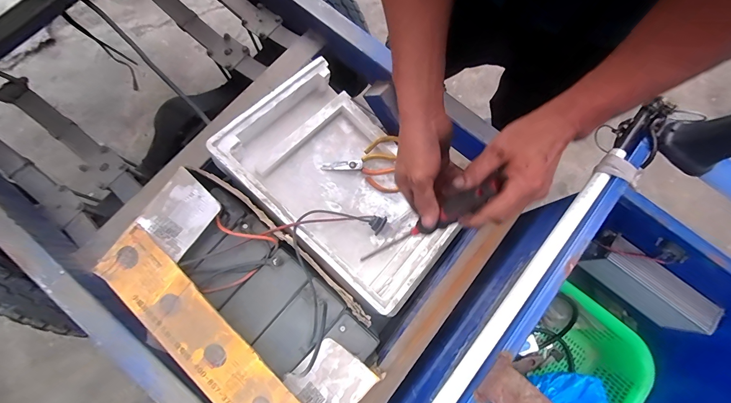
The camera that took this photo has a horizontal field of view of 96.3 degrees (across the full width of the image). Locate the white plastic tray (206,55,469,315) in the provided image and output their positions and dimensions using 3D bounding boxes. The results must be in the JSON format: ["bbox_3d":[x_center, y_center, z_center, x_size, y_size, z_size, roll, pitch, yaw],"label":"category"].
[{"bbox_3d":[-0.043,-0.045,0.608,0.386,0.117,0.268,42,81,6],"label":"white plastic tray"}]

